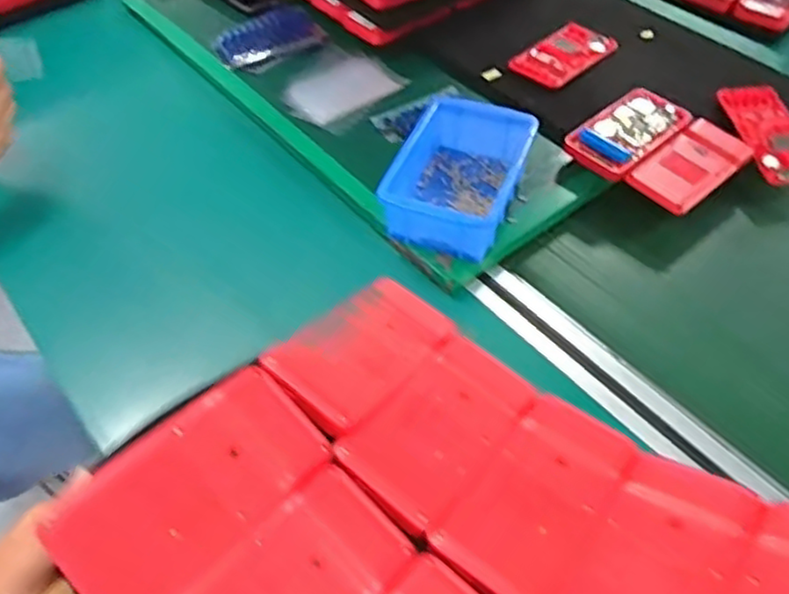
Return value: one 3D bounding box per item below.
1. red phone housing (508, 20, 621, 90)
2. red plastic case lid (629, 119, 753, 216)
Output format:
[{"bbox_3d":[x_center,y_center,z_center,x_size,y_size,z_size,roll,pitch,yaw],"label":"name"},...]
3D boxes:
[{"bbox_3d":[0.182,-0.259,0.718,0.069,0.005,0.119,35,59,25],"label":"red phone housing"},{"bbox_3d":[0.267,-0.119,0.605,0.122,0.009,0.061,-36,64,-26],"label":"red plastic case lid"}]

